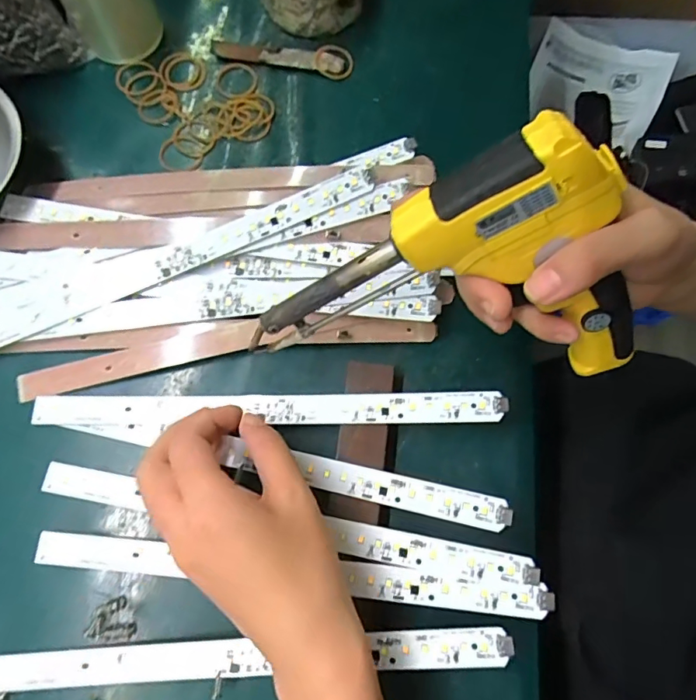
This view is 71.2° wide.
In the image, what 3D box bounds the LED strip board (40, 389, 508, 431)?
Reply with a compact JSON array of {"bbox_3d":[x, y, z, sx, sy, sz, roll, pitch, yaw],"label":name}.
[{"bbox_3d":[-0.051,0.036,0.294,0.282,0.007,0.019,-1,79,5],"label":"LED strip board"}]

